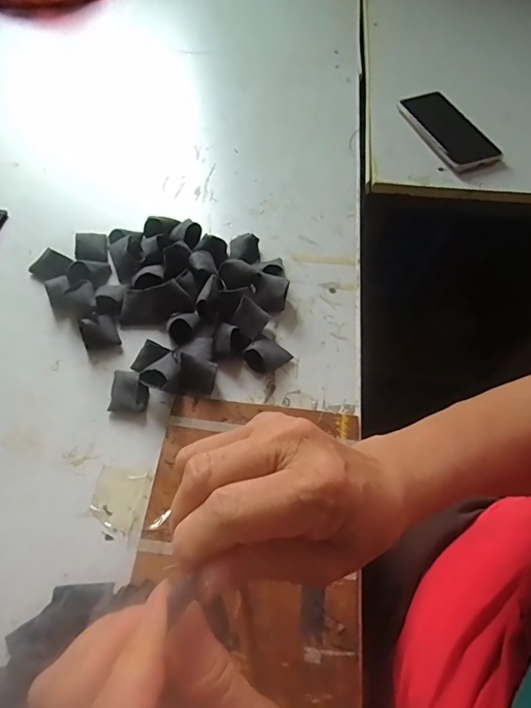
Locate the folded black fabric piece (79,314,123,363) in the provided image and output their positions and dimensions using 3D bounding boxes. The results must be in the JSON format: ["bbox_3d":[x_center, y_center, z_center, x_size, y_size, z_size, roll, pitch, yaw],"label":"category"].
[{"bbox_3d":[-0.170,-0.019,0.454,0.033,0.026,0.041,-23,63,-13],"label":"folded black fabric piece"}]

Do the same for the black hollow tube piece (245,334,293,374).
[{"bbox_3d":[0.001,-0.002,0.447,0.038,0.025,0.037,39,67,20],"label":"black hollow tube piece"}]

